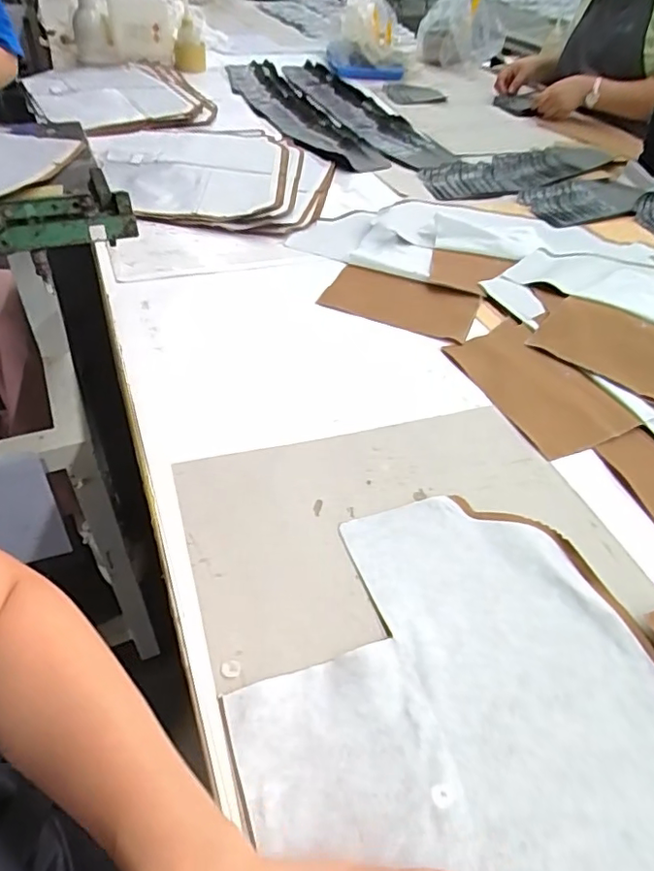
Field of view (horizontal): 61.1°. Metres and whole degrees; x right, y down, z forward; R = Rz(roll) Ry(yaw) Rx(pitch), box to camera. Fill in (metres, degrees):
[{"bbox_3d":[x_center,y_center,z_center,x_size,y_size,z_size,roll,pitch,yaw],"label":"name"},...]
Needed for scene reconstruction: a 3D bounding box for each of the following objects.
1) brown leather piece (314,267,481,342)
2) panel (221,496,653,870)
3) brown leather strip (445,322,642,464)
[{"bbox_3d":[0.102,-0.186,0.763,0.199,0.007,0.130,19,45,14],"label":"brown leather piece"},{"bbox_3d":[0.114,0.213,0.356,0.309,0.007,0.403,-11,47,-18],"label":"panel"},{"bbox_3d":[0.241,-0.062,0.649,0.126,0.006,0.212,-16,49,-20],"label":"brown leather strip"}]

